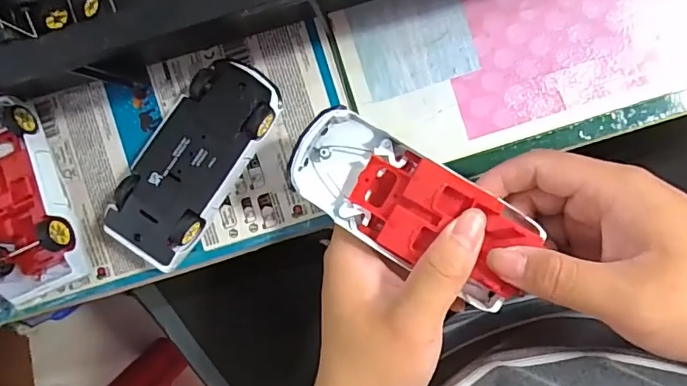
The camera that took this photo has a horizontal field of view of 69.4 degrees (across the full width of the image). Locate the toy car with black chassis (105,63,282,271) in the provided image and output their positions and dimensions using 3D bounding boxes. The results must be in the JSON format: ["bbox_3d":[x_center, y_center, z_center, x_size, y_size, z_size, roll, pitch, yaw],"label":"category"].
[{"bbox_3d":[-0.090,-0.019,0.307,0.052,0.044,0.125,33,92,6],"label":"toy car with black chassis"}]

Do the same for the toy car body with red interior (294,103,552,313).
[{"bbox_3d":[0.034,0.007,0.257,0.125,0.028,0.053,30,97,11],"label":"toy car body with red interior"}]

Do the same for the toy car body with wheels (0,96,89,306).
[{"bbox_3d":[-0.209,0.002,0.322,0.059,0.039,0.130,-22,90,7],"label":"toy car body with wheels"}]

